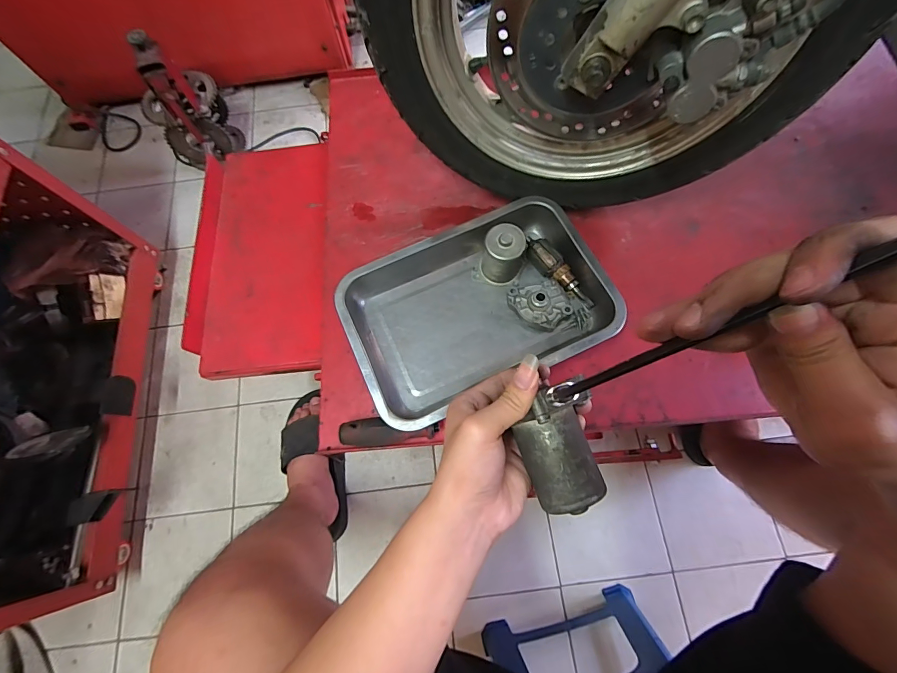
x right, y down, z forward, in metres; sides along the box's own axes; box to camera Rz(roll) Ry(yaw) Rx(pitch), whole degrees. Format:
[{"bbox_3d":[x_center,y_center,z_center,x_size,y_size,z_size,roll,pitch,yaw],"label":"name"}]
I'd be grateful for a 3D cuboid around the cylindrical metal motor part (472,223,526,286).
[{"bbox_3d":[0.065,-0.101,0.497,0.060,0.075,0.048,14,73,7],"label":"cylindrical metal motor part"}]

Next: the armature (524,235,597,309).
[{"bbox_3d":[0.143,-0.083,0.508,0.028,0.033,0.116,-42,75,-10],"label":"armature"}]

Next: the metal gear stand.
[{"bbox_3d":[-0.592,-0.512,0.879,0.166,0.284,0.146,-35,74,-8],"label":"metal gear stand"}]

